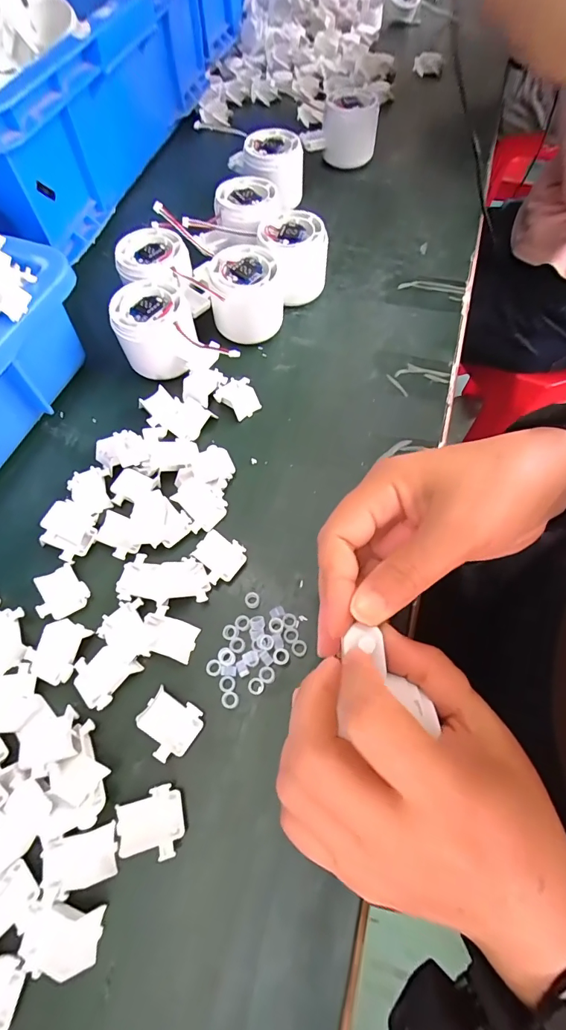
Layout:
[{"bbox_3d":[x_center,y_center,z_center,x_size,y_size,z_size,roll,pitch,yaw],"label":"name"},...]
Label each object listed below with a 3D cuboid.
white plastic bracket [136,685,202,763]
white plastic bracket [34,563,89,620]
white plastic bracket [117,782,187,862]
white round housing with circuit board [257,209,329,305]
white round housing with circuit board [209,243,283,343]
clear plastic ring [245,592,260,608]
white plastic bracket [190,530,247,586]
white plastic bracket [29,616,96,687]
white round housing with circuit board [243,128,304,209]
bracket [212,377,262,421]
[{"bbox_3d":[-0.061,0.113,0.225,0.031,0.008,0.029,28,67,12],"label":"white plastic bracket"},{"bbox_3d":[-0.138,0.048,0.257,0.028,0.008,0.029,-32,69,-14],"label":"white plastic bracket"},{"bbox_3d":[-0.064,0.151,0.203,0.029,0.011,0.028,-14,65,-7],"label":"white plastic bracket"},{"bbox_3d":[0.009,-0.215,0.358,0.056,0.054,0.060,0,64,0],"label":"white round housing with circuit board"},{"bbox_3d":[-0.028,-0.177,0.340,0.058,0.051,0.055,0,64,0],"label":"white round housing with circuit board"},{"bbox_3d":[-0.019,0.052,0.256,0.009,0.004,0.010,15,65,7],"label":"clear plastic ring"},{"bbox_3d":[-0.041,0.027,0.265,0.030,0.008,0.029,37,75,1],"label":"white plastic bracket"},{"bbox_3d":[-0.131,0.080,0.245,0.025,0.006,0.034,7,65,3],"label":"white plastic bracket"},{"bbox_3d":[-0.010,-0.344,0.418,0.046,0.050,0.050,0,64,0],"label":"white round housing with circuit board"},{"bbox_3d":[-0.033,-0.092,0.323,0.028,0.008,0.033,-41,71,-18],"label":"bracket"}]

